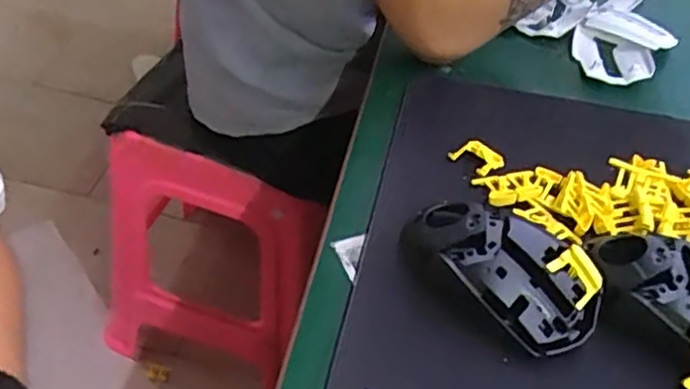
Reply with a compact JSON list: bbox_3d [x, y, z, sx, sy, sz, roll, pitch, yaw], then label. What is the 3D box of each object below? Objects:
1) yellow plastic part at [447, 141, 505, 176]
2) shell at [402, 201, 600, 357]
[{"bbox_3d":[0.090,-0.027,0.447,0.020,0.010,0.030,-29,57,-29],"label":"yellow plastic part"},{"bbox_3d":[0.089,0.039,0.371,0.054,0.034,0.112,-31,57,-30],"label":"shell"}]

